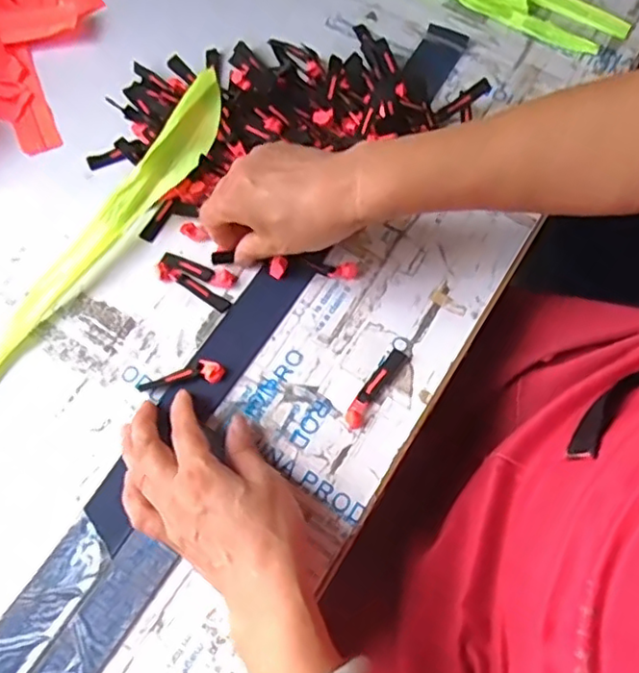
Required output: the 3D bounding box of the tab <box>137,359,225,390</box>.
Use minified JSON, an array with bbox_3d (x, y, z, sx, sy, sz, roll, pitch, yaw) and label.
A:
[{"bbox_3d":[-0.101,0.030,0.452,0.063,0.004,0.018,-13,72,4],"label":"tab"}]

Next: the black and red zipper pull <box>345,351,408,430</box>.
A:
[{"bbox_3d":[0.041,0.037,0.447,0.014,0.004,0.067,34,75,11],"label":"black and red zipper pull"}]

